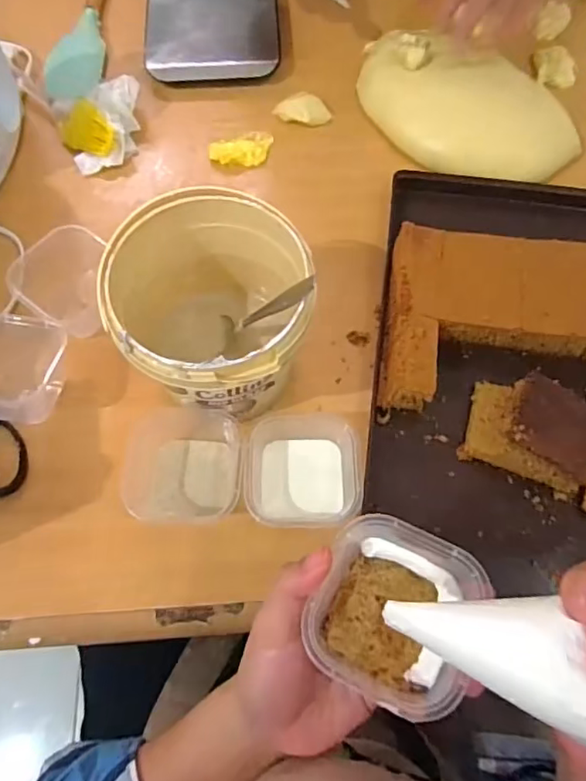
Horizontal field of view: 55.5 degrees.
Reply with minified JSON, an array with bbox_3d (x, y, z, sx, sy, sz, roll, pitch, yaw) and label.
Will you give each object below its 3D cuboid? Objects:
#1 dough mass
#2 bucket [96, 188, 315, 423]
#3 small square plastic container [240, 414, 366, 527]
[{"bbox_3d":[0.151,-0.264,0.519,0.227,0.055,0.106,34,72,14],"label":"dough mass"},{"bbox_3d":[-0.054,-0.045,0.396,0.123,0.129,0.128,0,67,1],"label":"bucket"},{"bbox_3d":[0.008,0.057,0.399,0.079,0.036,0.074,0,67,1],"label":"small square plastic container"}]

